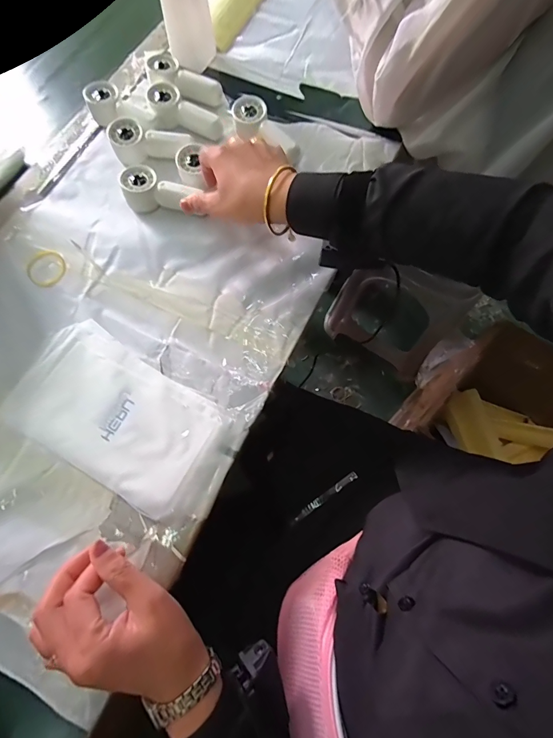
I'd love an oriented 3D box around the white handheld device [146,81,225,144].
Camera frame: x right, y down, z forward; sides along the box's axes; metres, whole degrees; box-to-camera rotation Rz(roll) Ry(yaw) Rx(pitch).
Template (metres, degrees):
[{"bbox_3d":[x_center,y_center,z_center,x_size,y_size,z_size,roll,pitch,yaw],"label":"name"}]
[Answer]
[{"bbox_3d":[-0.130,-0.354,0.499,0.113,0.034,0.058,40,76,13],"label":"white handheld device"}]

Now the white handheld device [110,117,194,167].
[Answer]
[{"bbox_3d":[-0.168,-0.298,0.481,0.103,0.035,0.044,15,72,6],"label":"white handheld device"}]

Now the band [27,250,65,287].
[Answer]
[{"bbox_3d":[-0.285,-0.124,0.444,0.045,0.005,0.049,0,71,1],"label":"band"}]

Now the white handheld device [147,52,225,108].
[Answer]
[{"bbox_3d":[-0.134,-0.411,0.519,0.110,0.034,0.045,30,74,10],"label":"white handheld device"}]

